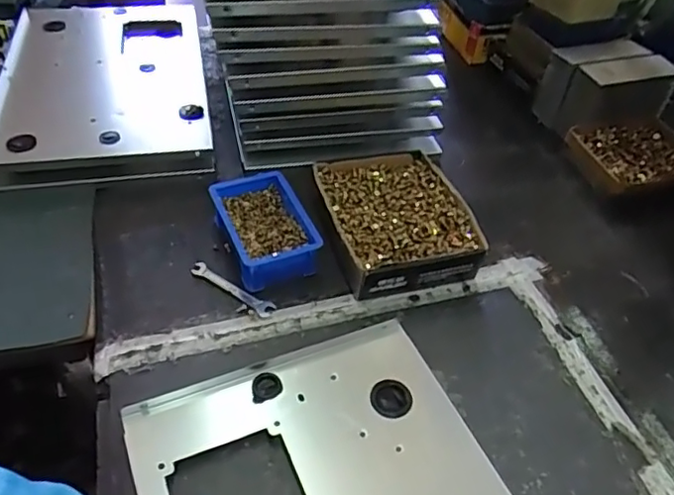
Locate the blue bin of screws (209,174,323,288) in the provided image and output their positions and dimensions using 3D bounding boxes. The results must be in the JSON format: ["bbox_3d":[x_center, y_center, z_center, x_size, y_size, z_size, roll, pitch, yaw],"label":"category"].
[{"bbox_3d":[-0.091,-0.025,0.742,0.101,0.055,0.150,-15,47,-19],"label":"blue bin of screws"}]

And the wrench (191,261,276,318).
[{"bbox_3d":[-0.123,0.049,0.699,0.113,0.010,0.024,29,49,23],"label":"wrench"}]

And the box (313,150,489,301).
[{"bbox_3d":[0.074,-0.039,0.772,0.189,0.058,0.203,-10,46,-14],"label":"box"}]

